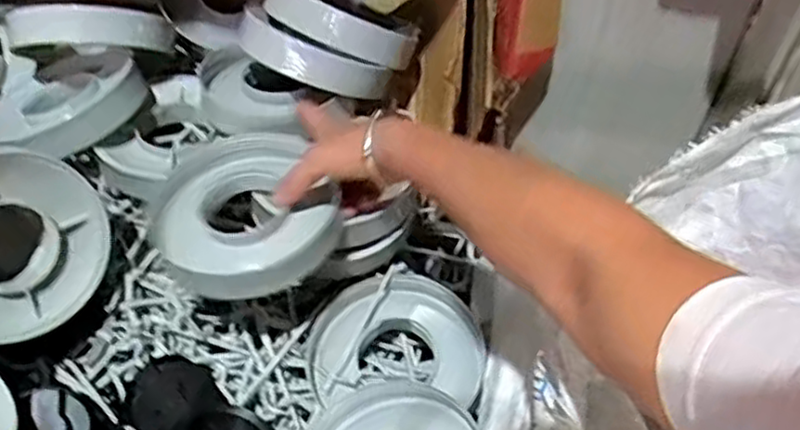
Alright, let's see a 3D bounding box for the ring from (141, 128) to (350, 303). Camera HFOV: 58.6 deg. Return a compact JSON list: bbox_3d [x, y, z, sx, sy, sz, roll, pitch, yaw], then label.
[{"bbox_3d":[-0.138,-0.003,0.610,0.145,0.061,0.131,-19,50,-24],"label":"ring"}]

